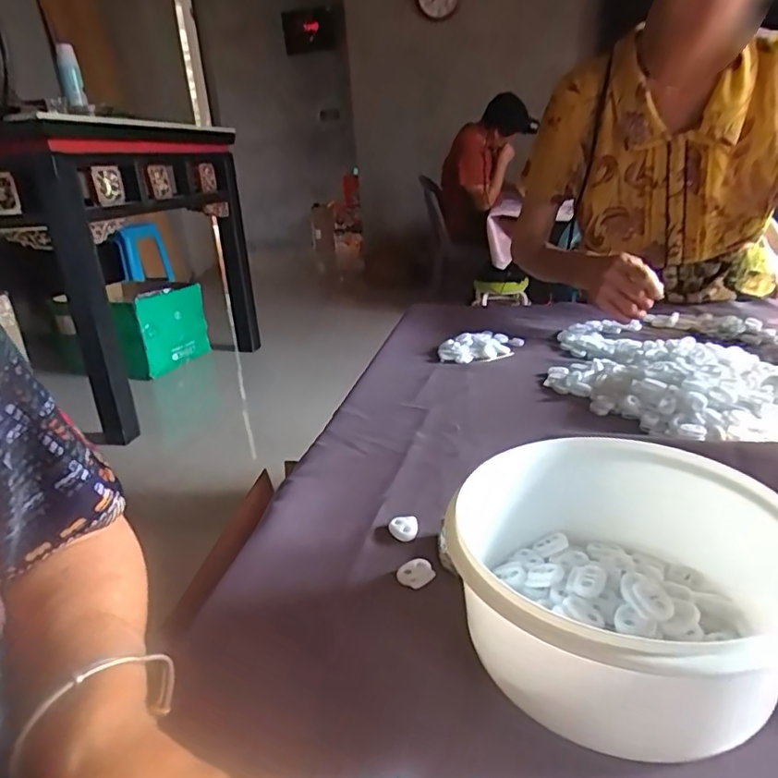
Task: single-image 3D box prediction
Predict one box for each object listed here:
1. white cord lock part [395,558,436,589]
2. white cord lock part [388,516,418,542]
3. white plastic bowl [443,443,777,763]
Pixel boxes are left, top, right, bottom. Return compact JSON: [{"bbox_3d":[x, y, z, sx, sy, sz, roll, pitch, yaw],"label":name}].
[{"bbox_3d":[0.017,0.114,0.348,0.021,0.007,0.018,-18,26,-28],"label":"white cord lock part"},{"bbox_3d":[0.010,0.096,0.388,0.020,0.008,0.015,-4,22,3],"label":"white cord lock part"},{"bbox_3d":[0.115,0.096,0.280,0.149,0.076,0.159,0,23,13],"label":"white plastic bowl"}]

